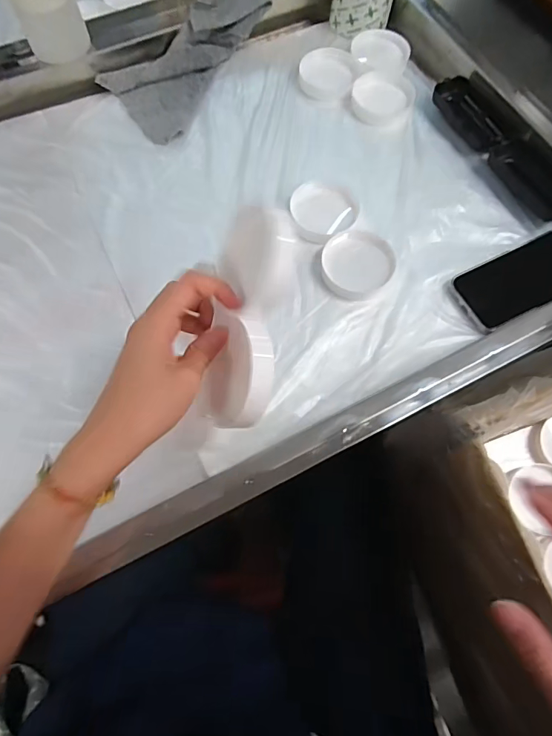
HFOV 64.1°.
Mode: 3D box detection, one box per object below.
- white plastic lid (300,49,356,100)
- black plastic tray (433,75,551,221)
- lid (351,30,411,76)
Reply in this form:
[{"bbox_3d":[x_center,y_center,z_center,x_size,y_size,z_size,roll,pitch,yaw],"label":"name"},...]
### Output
[{"bbox_3d":[0.067,-0.386,0.579,0.072,0.009,0.084,5,69,2],"label":"white plastic lid"},{"bbox_3d":[0.277,-0.267,0.527,0.060,0.023,0.226,-26,71,-10],"label":"black plastic tray"},{"bbox_3d":[0.140,-0.422,0.589,0.076,0.011,0.072,6,69,3],"label":"lid"}]

